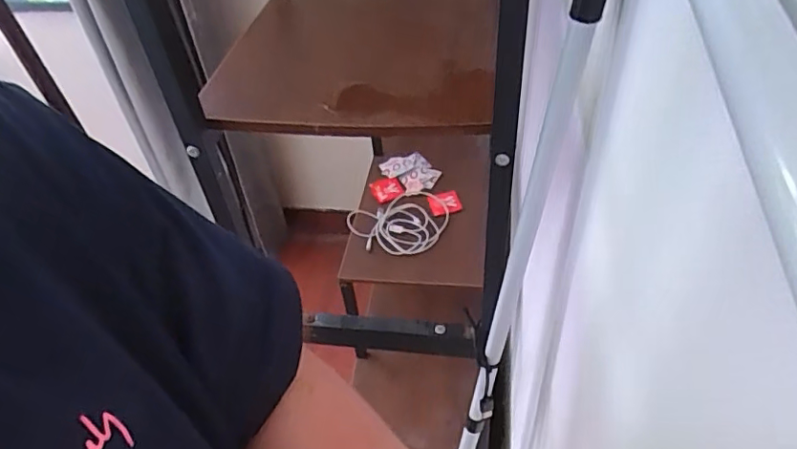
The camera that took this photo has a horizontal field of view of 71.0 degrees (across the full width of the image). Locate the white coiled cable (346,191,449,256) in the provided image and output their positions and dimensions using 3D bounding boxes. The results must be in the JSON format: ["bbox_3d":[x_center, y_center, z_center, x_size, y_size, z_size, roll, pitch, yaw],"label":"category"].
[{"bbox_3d":[0.009,-0.008,1.139,0.192,0.017,0.162,-26,48,-21],"label":"white coiled cable"}]

